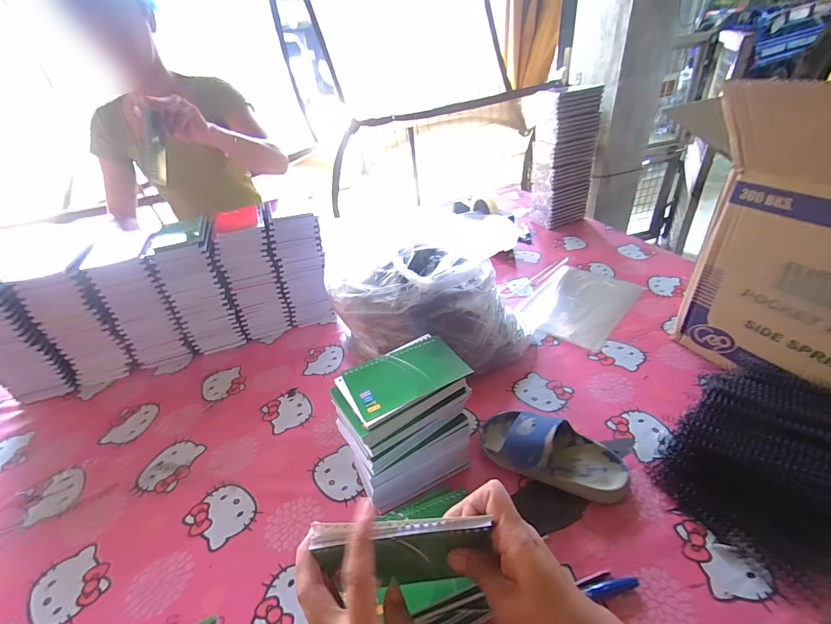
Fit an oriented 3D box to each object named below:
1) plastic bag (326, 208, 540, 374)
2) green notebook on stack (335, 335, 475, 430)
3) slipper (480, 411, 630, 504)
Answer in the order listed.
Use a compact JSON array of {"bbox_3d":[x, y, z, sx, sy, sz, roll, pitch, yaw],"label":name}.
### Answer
[{"bbox_3d":[0.024,-0.030,0.655,0.314,0.210,0.273,-17,36,-14],"label":"plastic bag"},{"bbox_3d":[-0.012,0.071,0.431,0.134,0.007,0.079,-22,38,-21],"label":"green notebook on stack"},{"bbox_3d":[0.170,0.171,0.481,0.173,0.066,0.079,11,39,23],"label":"slipper"}]

